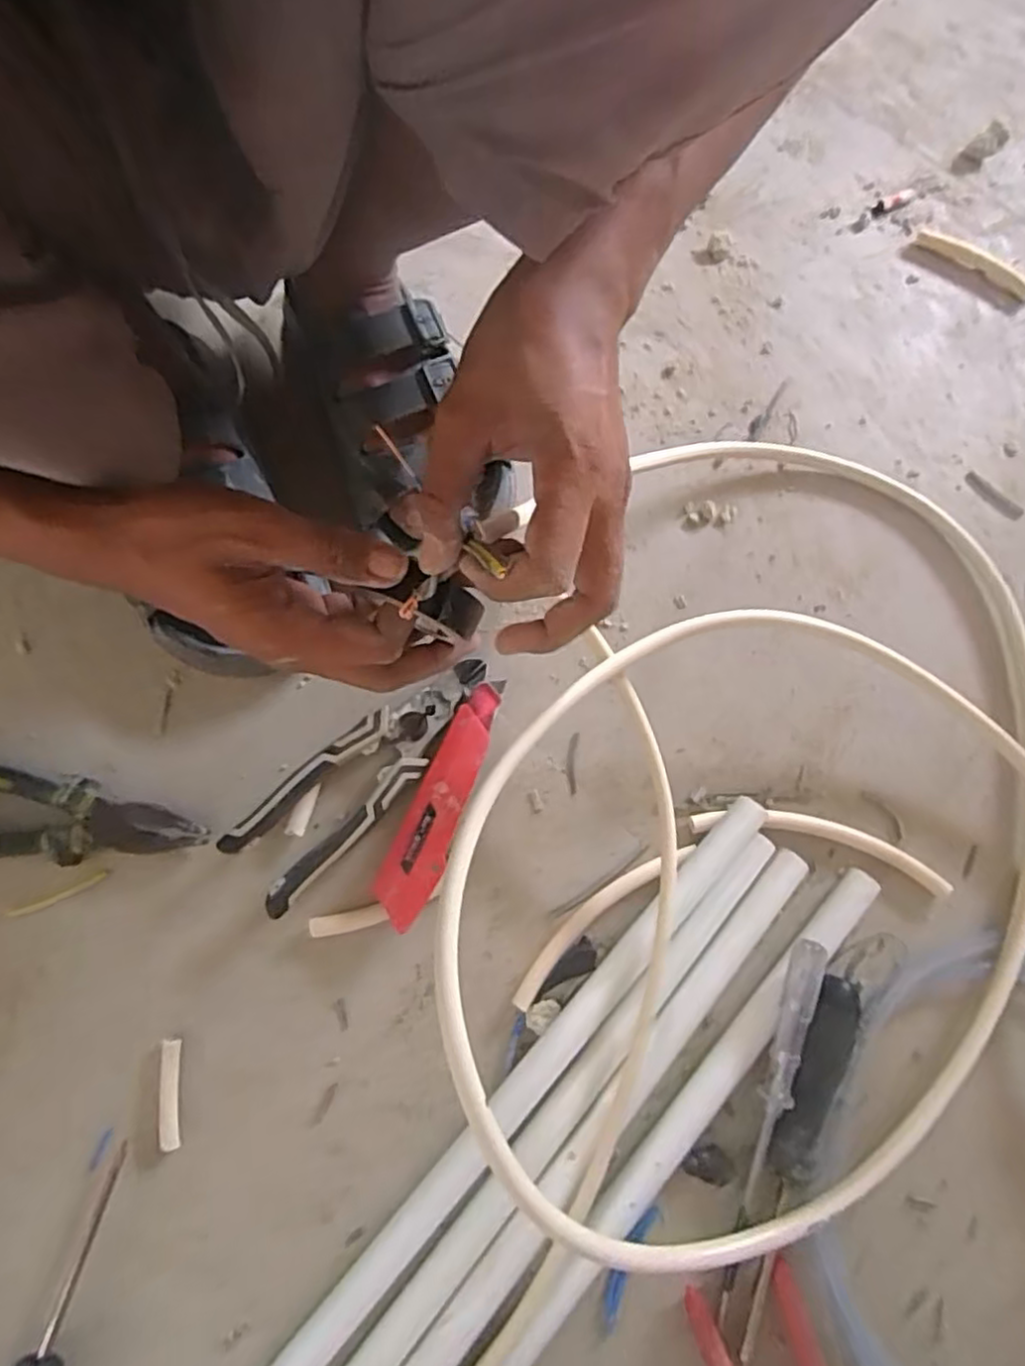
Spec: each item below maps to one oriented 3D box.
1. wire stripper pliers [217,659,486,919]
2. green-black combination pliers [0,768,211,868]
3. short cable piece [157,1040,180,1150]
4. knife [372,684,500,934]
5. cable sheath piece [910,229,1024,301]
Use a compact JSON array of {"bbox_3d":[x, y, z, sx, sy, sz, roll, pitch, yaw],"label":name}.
[{"bbox_3d":[-0.085,0.052,0.416,0.183,0.030,0.052,-43,79,-12],"label":"wire stripper pliers"},{"bbox_3d":[-0.274,0.079,0.400,0.184,0.025,0.049,7,74,1],"label":"green-black combination pliers"},{"bbox_3d":[-0.192,0.229,0.381,0.011,0.004,0.055,-6,74,-3],"label":"short cable piece"},{"bbox_3d":[-0.044,0.072,0.420,0.032,0.021,0.147,21,75,5],"label":"knife"},{"bbox_3d":[0.373,-0.339,0.553,0.101,0.004,0.027,38,77,9],"label":"cable sheath piece"}]

